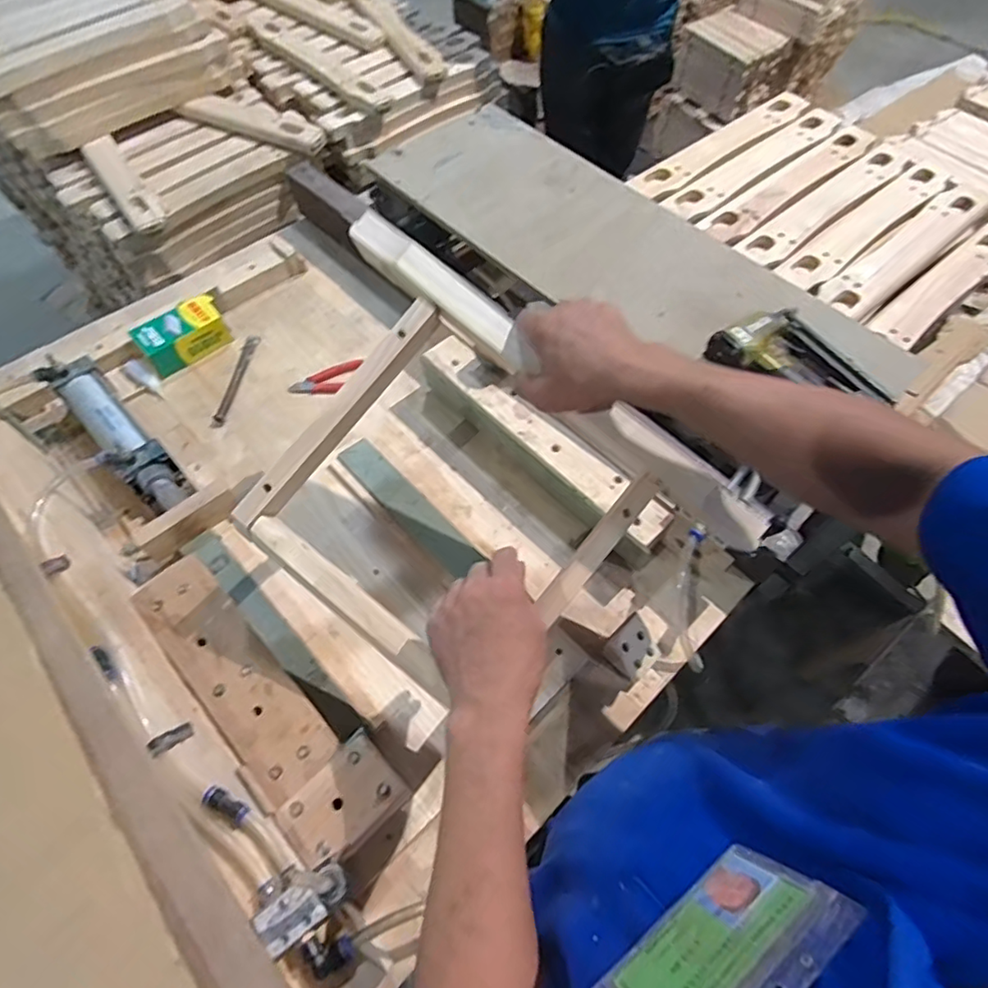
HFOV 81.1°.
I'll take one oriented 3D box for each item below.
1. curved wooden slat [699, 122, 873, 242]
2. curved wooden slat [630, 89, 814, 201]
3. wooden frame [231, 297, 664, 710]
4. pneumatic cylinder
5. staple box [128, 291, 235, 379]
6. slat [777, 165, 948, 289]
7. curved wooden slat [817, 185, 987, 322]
[{"bbox_3d":[0.535,-0.560,1.021,0.461,0.021,0.070,-38,68,-20],"label":"curved wooden slat"},{"bbox_3d":[0.422,-0.649,1.064,0.452,0.022,0.066,-37,68,-20],"label":"curved wooden slat"},{"bbox_3d":[-0.050,0.010,0.538,0.297,0.035,0.280,38,87,7],"label":"wooden frame"},{"bbox_3d":[-0.493,-0.074,0.764,0.068,0.091,0.274,-39,69,-21],"label":"pneumatic cylinder"},{"bbox_3d":[-0.471,-0.242,0.879,0.128,0.051,0.071,-35,67,-19],"label":"staple box"},{"bbox_3d":[0.638,-0.467,0.966,0.453,0.012,0.066,-38,68,-20],"label":"slat"},{"bbox_3d":[0.693,-0.413,0.950,0.451,0.032,0.078,-37,68,-20],"label":"curved wooden slat"}]

